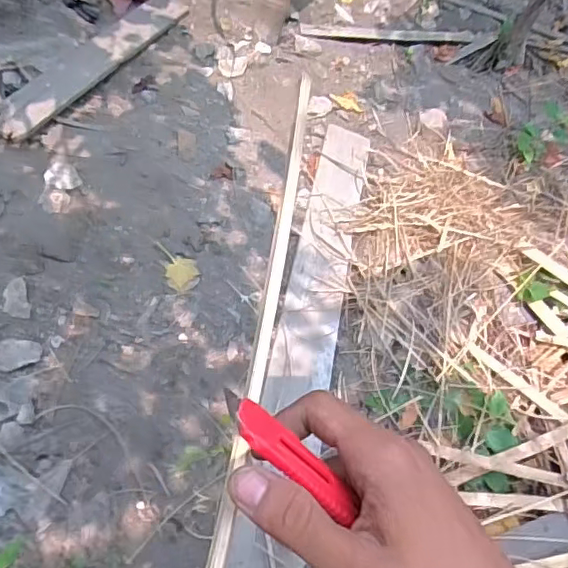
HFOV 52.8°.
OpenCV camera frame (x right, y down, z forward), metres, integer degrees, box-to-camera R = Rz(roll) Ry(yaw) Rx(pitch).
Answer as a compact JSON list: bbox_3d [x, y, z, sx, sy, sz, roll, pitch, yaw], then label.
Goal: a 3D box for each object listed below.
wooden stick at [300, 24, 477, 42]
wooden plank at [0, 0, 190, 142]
[{"bbox_3d":[0.278,-0.658,1.493,0.476,0.022,0.036,-3,48,-9],"label":"wooden stick"},{"bbox_3d":[-0.404,-0.485,1.235,0.091,0.027,0.561,34,57,2],"label":"wooden plank"}]

